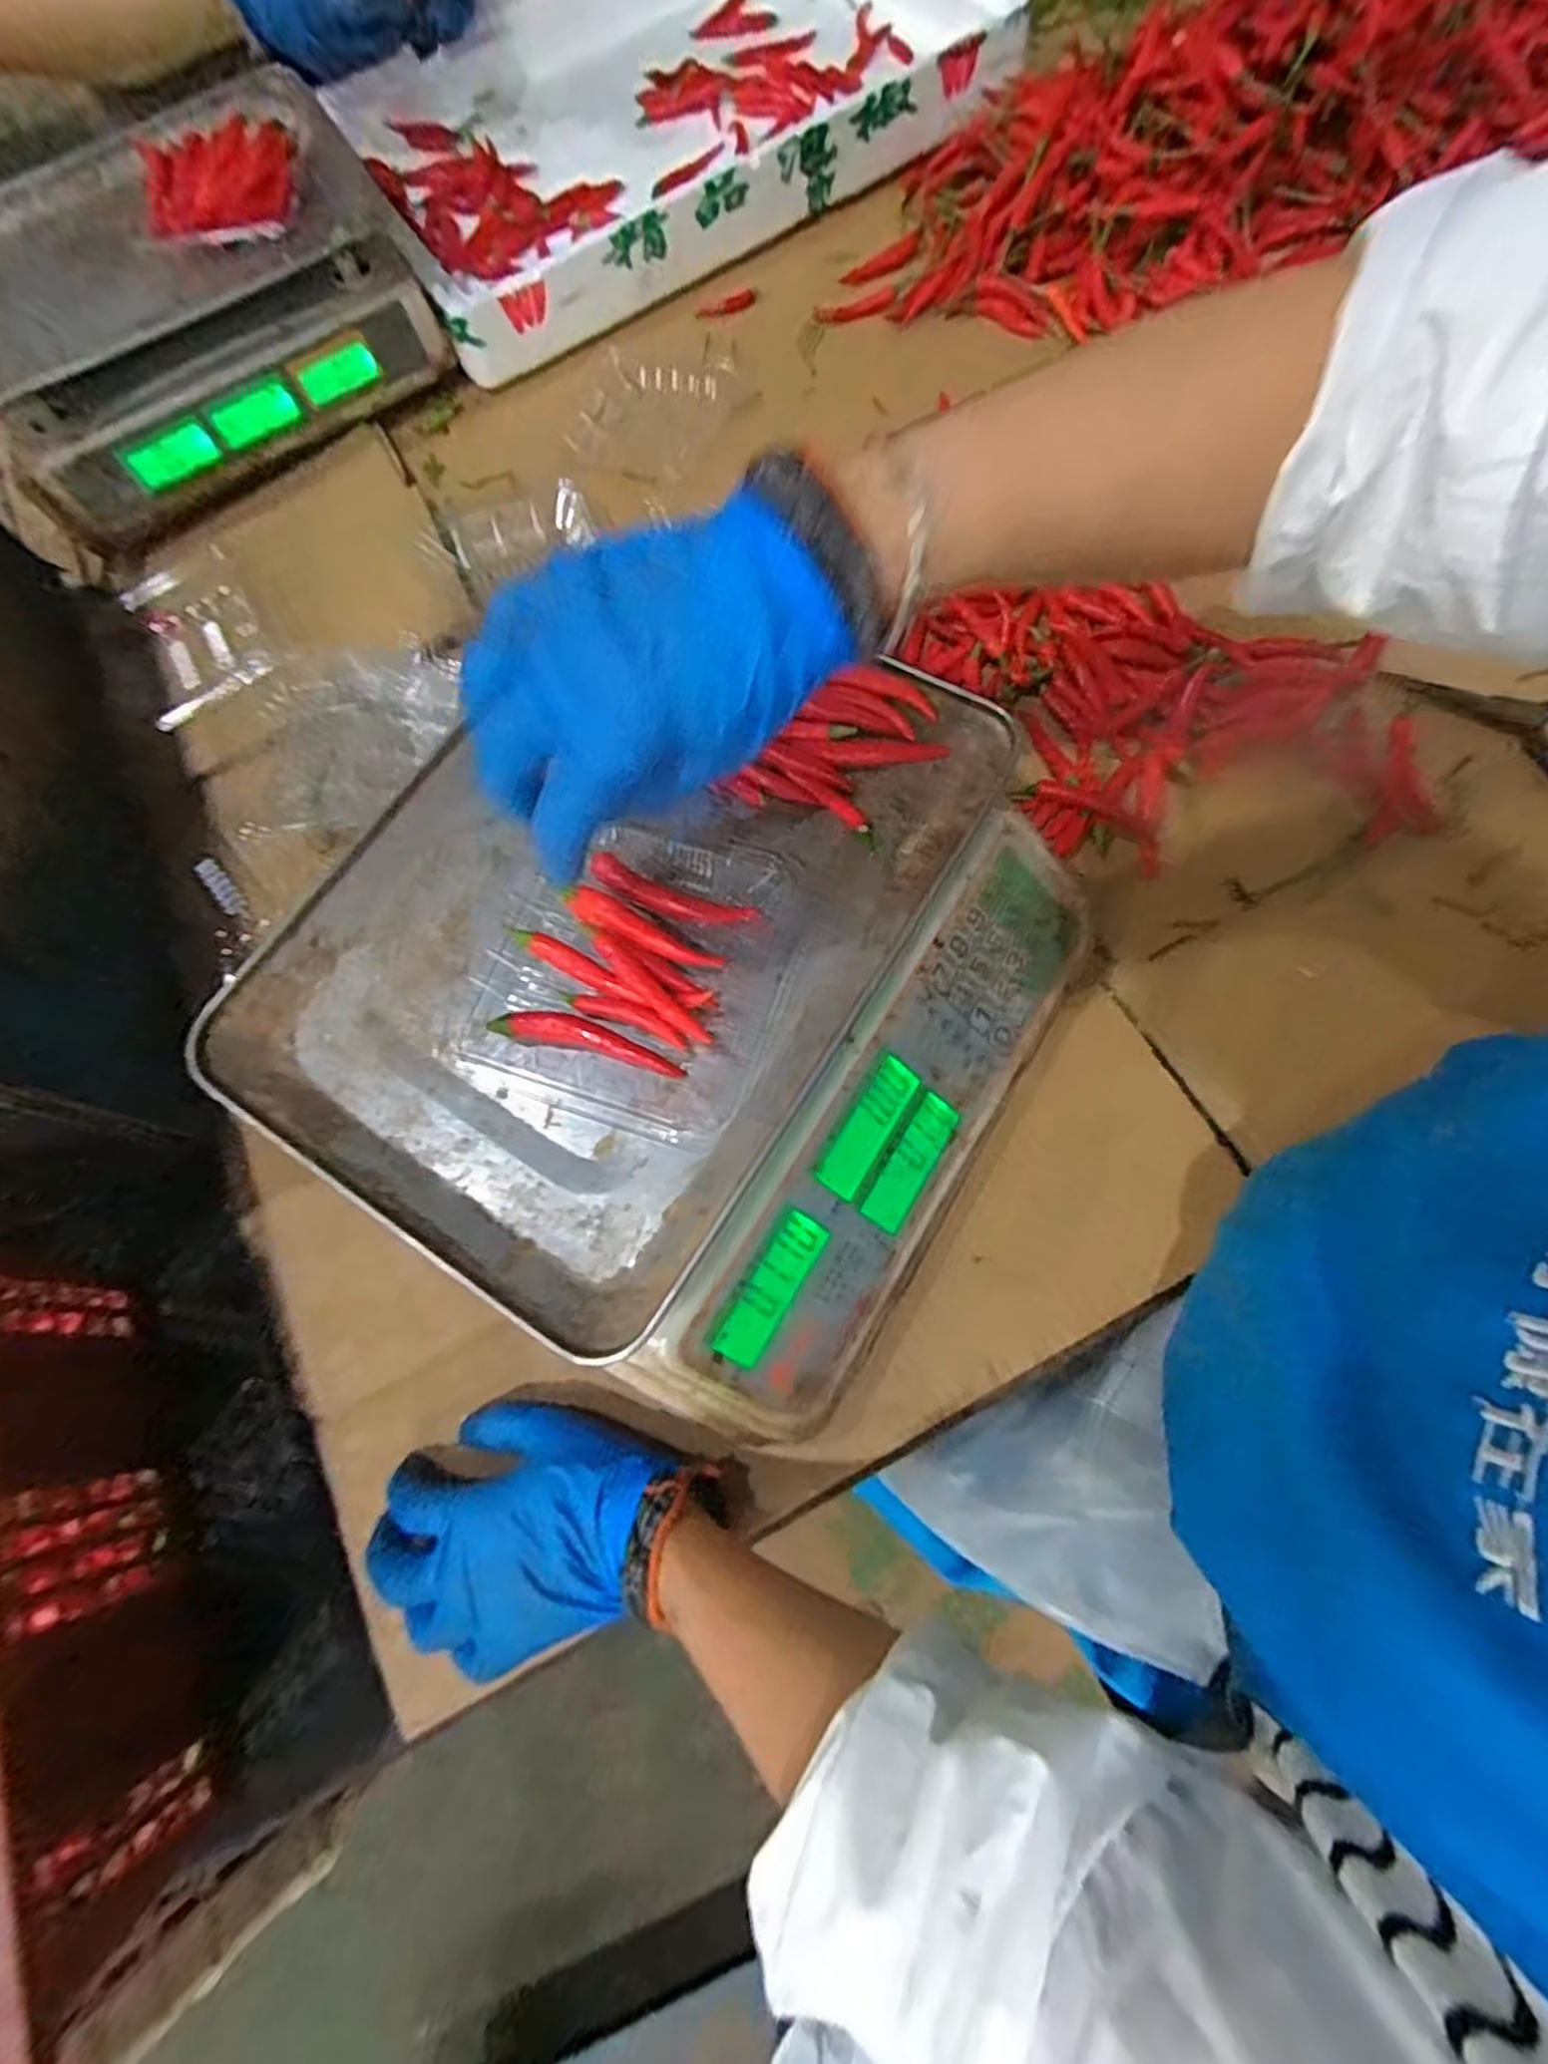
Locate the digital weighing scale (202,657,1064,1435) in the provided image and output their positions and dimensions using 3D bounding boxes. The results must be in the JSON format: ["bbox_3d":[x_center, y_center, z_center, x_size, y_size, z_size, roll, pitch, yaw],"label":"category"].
[{"bbox_3d":[-0.039,-0.027,0.379,0.313,0.099,0.315,31,77,13],"label":"digital weighing scale"}]

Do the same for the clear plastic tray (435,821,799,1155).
[{"bbox_3d":[-0.061,-0.032,0.343,0.132,0.025,0.136,19,75,7],"label":"clear plastic tray"}]

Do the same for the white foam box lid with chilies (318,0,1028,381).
[{"bbox_3d":[-0.101,-0.792,0.669,0.515,0.056,0.361,-31,73,-6],"label":"white foam box lid with chilies"}]

